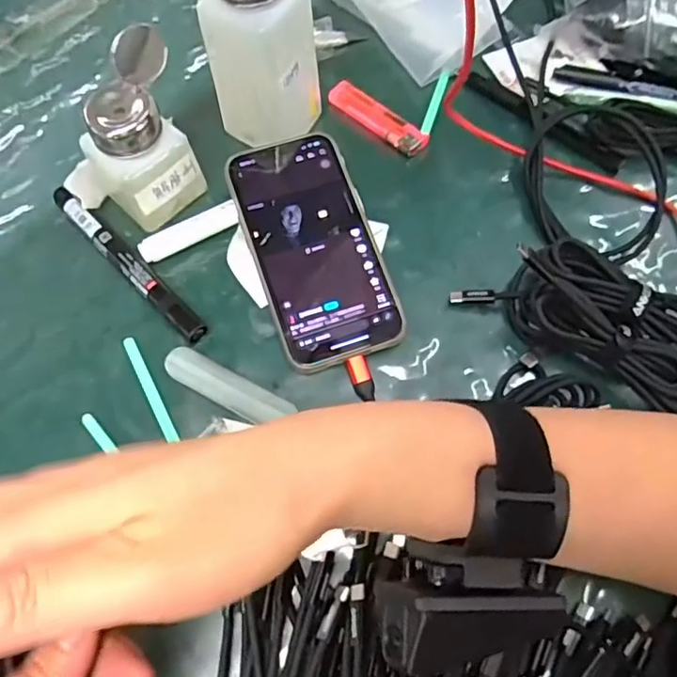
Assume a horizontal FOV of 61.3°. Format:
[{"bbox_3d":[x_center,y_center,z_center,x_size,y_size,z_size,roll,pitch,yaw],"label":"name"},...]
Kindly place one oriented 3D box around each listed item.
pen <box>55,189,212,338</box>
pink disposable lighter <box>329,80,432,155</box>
[{"bbox_3d":[-0.133,-0.049,0.357,0.142,0.012,0.013,42,75,16],"label":"pen"},{"bbox_3d":[0.027,-0.157,0.403,0.081,0.009,0.021,41,75,16],"label":"pink disposable lighter"}]

